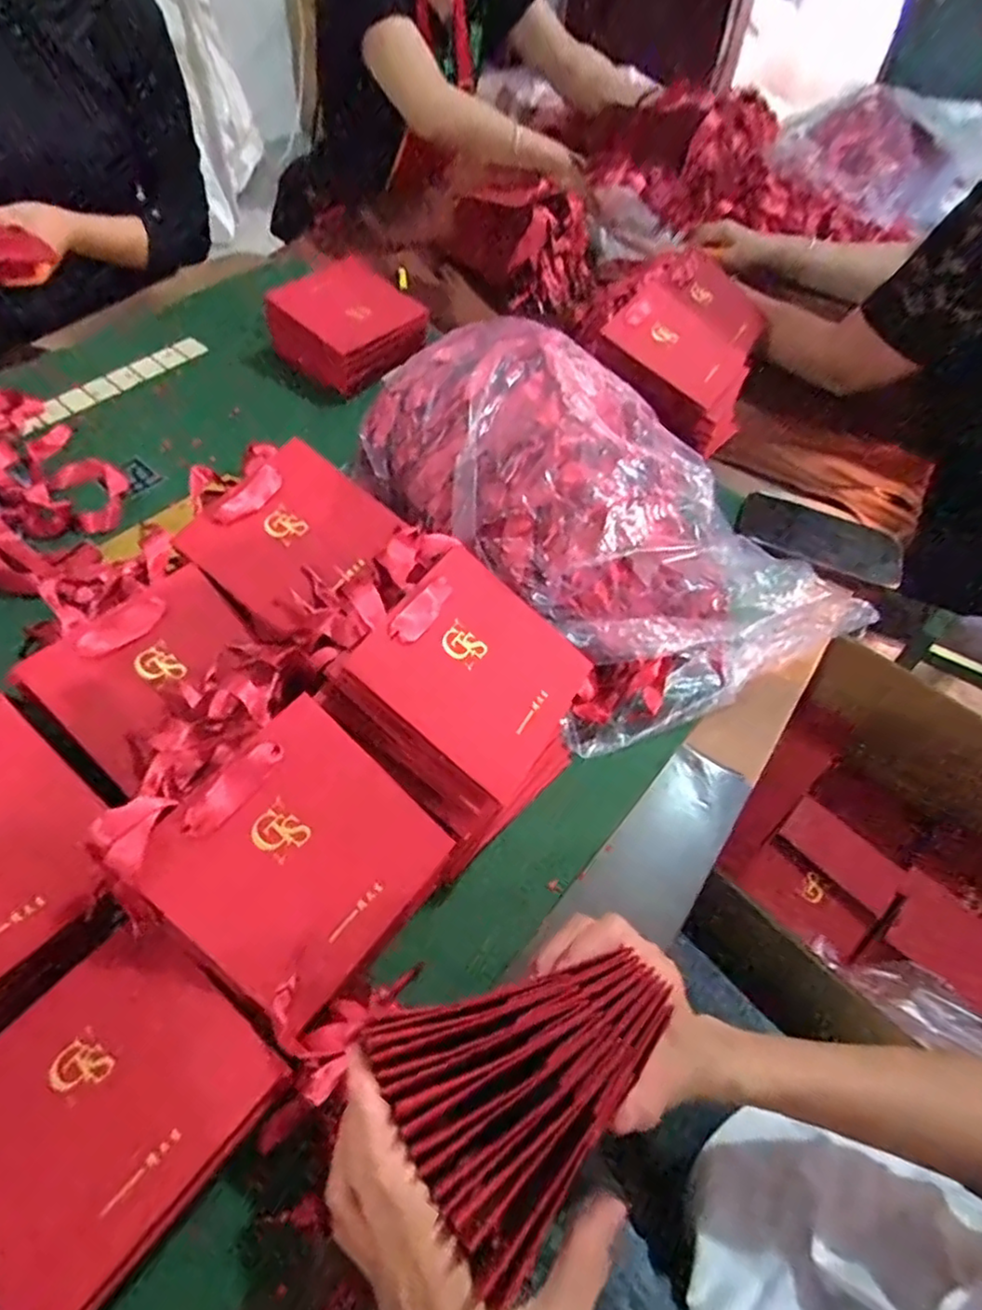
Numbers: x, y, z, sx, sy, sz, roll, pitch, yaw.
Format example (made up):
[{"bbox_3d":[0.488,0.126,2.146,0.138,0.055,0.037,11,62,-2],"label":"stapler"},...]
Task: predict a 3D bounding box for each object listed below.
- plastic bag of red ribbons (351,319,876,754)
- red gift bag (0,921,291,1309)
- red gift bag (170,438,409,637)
[{"bbox_3d":[0.075,-0.130,0.571,0.239,0.148,0.456,-36,77,-26],"label":"plastic bag of red ribbons"},{"bbox_3d":[-0.203,0.228,0.336,0.137,0.024,0.136,35,59,19],"label":"red gift bag"},{"bbox_3d":[-0.168,-0.106,0.521,0.153,0.030,0.144,43,71,8],"label":"red gift bag"}]

